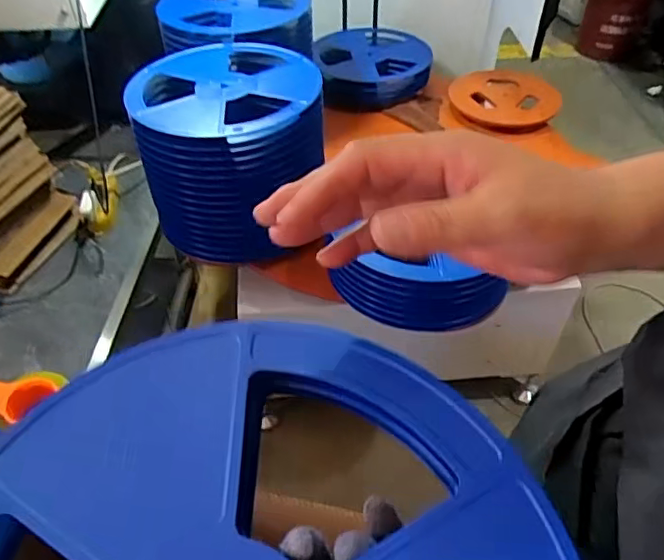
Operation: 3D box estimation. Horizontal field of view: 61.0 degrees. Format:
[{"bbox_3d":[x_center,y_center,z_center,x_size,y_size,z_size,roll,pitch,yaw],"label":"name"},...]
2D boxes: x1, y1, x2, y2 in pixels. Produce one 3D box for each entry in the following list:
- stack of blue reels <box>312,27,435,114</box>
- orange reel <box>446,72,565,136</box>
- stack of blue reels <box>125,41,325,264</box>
[{"bbox_3d":[0.110,-0.581,1.521,0.315,0.083,0.307,-3,46,-2],"label":"stack of blue reels"},{"bbox_3d":[0.444,-0.463,1.434,0.254,0.042,0.288,35,56,29],"label":"orange reel"},{"bbox_3d":[-0.177,-0.247,1.038,0.297,0.253,0.325,-6,46,-5],"label":"stack of blue reels"}]

